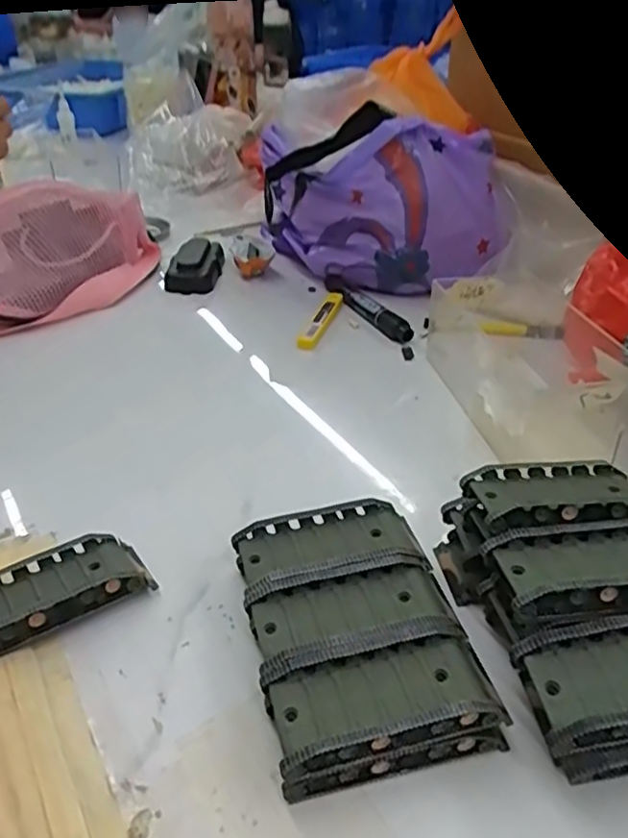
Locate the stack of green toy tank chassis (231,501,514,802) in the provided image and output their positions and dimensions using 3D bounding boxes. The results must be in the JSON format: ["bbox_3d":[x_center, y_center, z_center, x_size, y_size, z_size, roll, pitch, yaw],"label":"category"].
[{"bbox_3d":[0.020,0.099,0.317,0.096,0.037,0.130,-7,35,-12],"label":"stack of green toy tank chassis"}]

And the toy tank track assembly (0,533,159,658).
[{"bbox_3d":[-0.136,0.090,0.340,0.096,0.022,0.044,-20,40,-29],"label":"toy tank track assembly"}]

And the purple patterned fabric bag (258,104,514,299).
[{"bbox_3d":[0.067,-0.216,0.661,0.245,0.154,0.098,7,34,7],"label":"purple patterned fabric bag"}]

